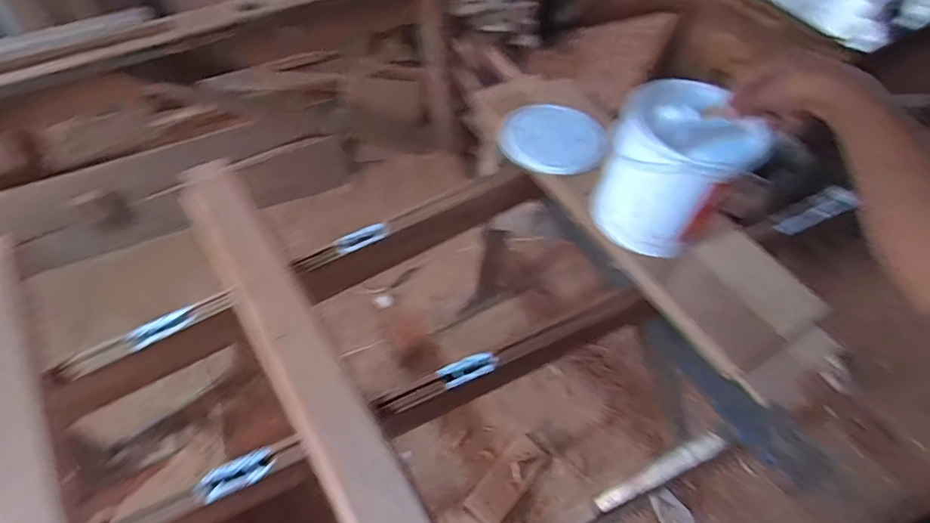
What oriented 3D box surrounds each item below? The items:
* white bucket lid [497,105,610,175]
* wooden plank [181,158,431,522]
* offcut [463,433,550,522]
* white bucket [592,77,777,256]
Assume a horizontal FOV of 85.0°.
[{"bbox_3d":[0.157,-0.220,0.893,0.191,0.019,0.157,22,60,24],"label":"white bucket lid"},{"bbox_3d":[-0.227,0.091,0.655,0.085,0.048,0.678,-27,60,-23],"label":"wooden plank"},{"bbox_3d":[0.120,0.595,1.387,0.106,0.027,0.249,37,65,22],"label":"offcut"},{"bbox_3d":[0.293,-0.143,0.750,0.156,0.196,0.180,18,54,9],"label":"white bucket"}]

